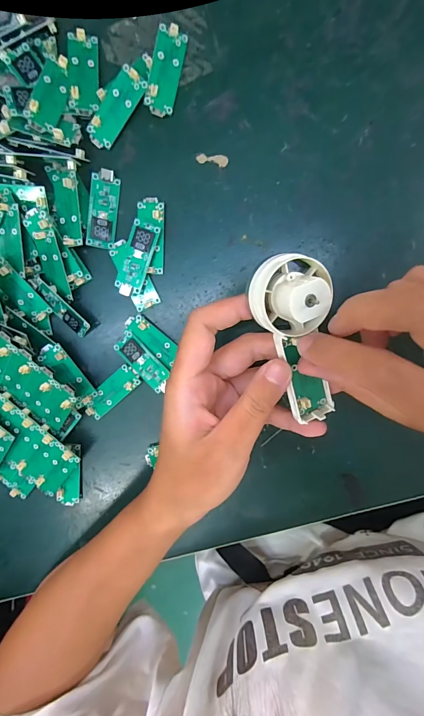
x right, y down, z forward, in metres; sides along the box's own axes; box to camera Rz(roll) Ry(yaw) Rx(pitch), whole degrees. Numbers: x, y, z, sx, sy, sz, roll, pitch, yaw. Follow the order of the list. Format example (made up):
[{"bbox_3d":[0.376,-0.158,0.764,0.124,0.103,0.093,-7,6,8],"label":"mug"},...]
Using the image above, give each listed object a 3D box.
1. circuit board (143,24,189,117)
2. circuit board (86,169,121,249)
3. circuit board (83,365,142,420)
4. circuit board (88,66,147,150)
[{"bbox_3d":[-0.030,-0.186,0.220,0.019,0.004,0.050,12,100,-17],"label":"circuit board"},{"bbox_3d":[-0.076,-0.103,0.236,0.018,0.005,0.051,8,99,3],"label":"circuit board"},{"bbox_3d":[-0.076,0.026,0.257,0.048,0.006,0.019,-40,94,9],"label":"circuit board"},{"bbox_3d":[-0.065,-0.165,0.226,0.019,0.004,0.050,36,105,-15],"label":"circuit board"}]

